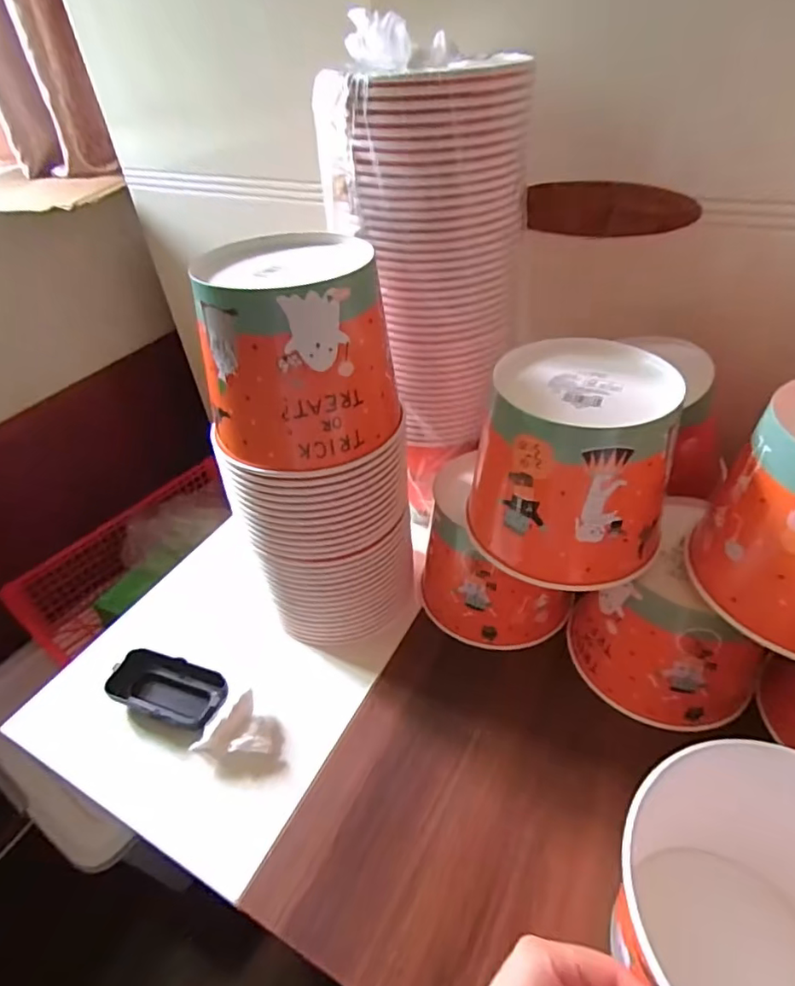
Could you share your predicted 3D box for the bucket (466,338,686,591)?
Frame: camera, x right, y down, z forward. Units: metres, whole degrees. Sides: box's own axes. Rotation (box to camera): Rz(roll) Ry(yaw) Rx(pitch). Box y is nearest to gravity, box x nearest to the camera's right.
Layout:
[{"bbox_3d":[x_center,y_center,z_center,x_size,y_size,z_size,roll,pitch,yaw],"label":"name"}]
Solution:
[{"bbox_3d":[0.137,-0.022,0.437,0.141,0.150,0.141,11,43,18],"label":"bucket"}]

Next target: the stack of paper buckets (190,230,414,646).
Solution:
[{"bbox_3d":[-0.068,-0.031,0.494,0.146,0.340,0.141,-6,41,-1],"label":"stack of paper buckets"}]

